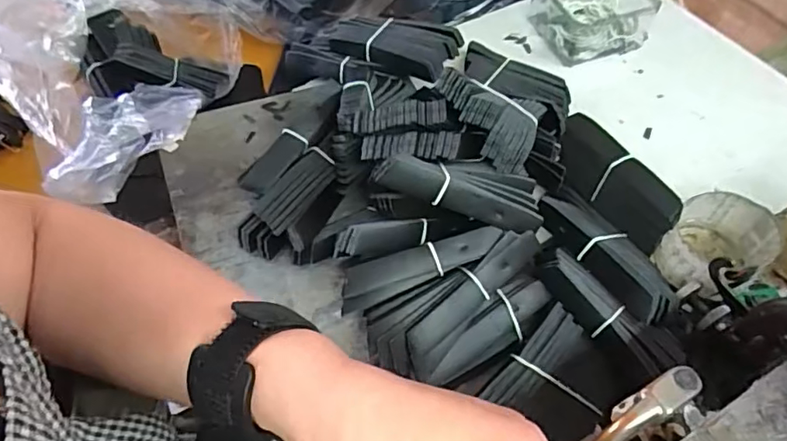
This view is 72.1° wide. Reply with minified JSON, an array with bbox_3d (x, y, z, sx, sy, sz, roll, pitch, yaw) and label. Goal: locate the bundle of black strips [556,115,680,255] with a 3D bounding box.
[{"bbox_3d":[0.173,-0.028,0.431,0.027,0.056,0.117,-24,59,-15],"label":"bundle of black strips"}]

